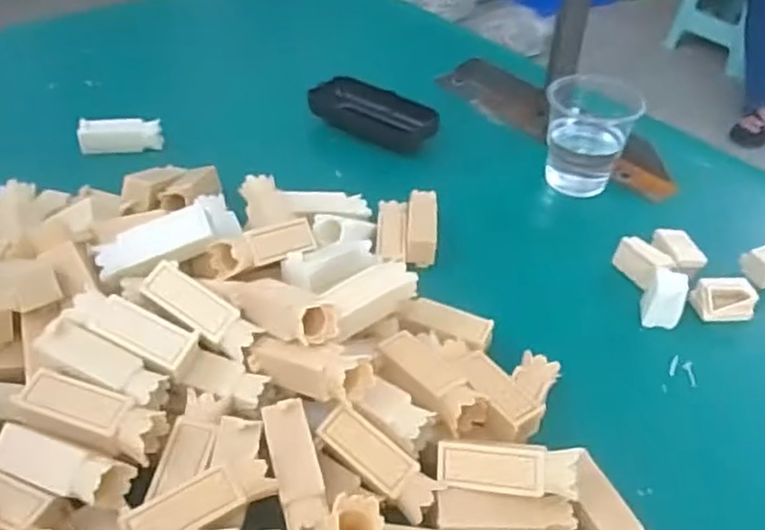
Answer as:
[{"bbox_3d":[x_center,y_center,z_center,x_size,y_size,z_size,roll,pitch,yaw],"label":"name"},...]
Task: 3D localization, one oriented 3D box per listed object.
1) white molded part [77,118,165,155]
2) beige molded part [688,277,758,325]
[{"bbox_3d":[-0.210,-0.104,0.574,0.062,0.024,0.016,-3,41,-8],"label":"white molded part"},{"bbox_3d":[0.215,0.021,0.451,0.035,0.017,0.025,-2,41,-5],"label":"beige molded part"}]

